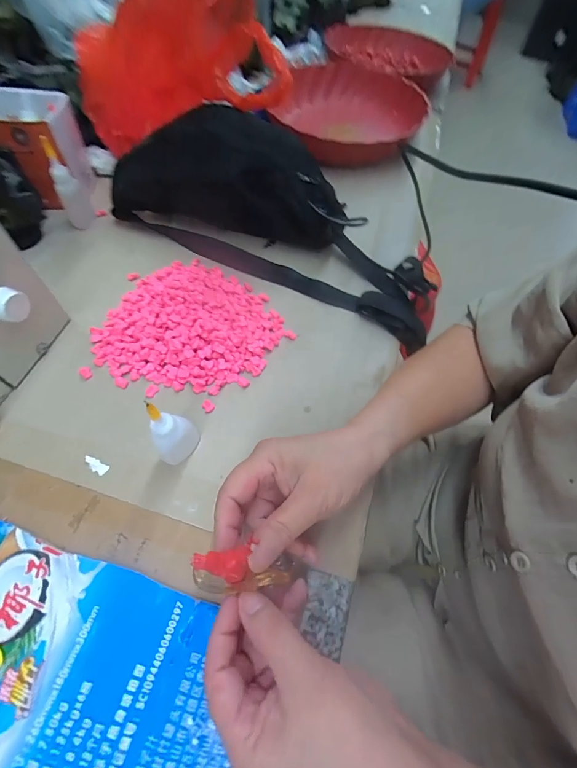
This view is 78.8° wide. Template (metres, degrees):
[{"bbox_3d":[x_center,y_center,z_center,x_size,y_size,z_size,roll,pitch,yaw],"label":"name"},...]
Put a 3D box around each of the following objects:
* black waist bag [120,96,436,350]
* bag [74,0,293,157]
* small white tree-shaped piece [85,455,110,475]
[{"bbox_3d":[-0.006,-0.183,0.389,0.377,0.126,0.097,28,62,-2],"label":"black waist bag"},{"bbox_3d":[-0.134,-0.360,0.389,0.264,0.159,0.110,-10,53,36],"label":"bag"},{"bbox_3d":[-0.158,0.066,0.286,0.023,0.004,0.009,25,62,11],"label":"small white tree-shaped piece"}]

